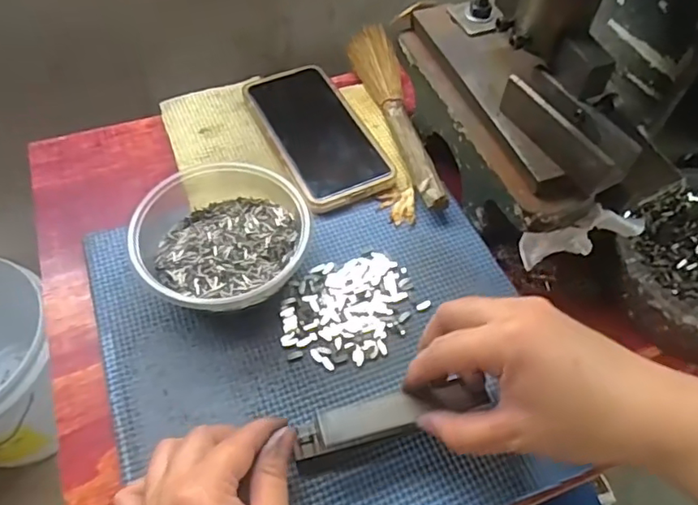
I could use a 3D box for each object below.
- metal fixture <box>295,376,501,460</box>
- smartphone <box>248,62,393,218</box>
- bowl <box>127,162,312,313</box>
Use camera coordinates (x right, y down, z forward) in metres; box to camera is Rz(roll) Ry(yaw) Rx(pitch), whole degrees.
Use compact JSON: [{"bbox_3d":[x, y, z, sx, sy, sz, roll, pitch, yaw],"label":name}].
[{"bbox_3d":[0.024,0.092,0.316,0.106,0.025,0.023,-14,57,-7],"label":"metal fixture"},{"bbox_3d":[-0.028,-0.104,0.467,0.075,0.009,0.160,-21,58,-17],"label":"smartphone"},{"bbox_3d":[-0.087,-0.007,0.380,0.102,0.046,0.107,1,55,-2],"label":"bowl"}]

